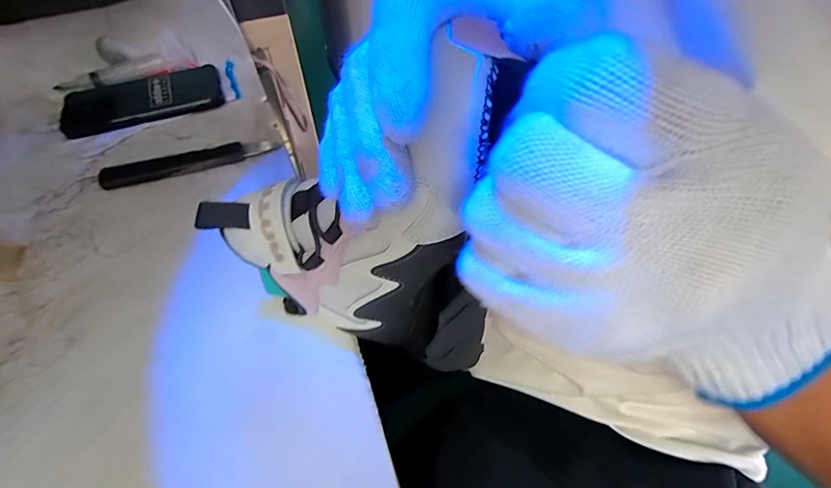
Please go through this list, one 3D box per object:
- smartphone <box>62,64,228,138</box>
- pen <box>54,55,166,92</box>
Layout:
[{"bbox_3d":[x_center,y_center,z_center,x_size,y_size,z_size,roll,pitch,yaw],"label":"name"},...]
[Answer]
[{"bbox_3d":[-0.313,-0.166,0.463,0.166,0.019,0.088,-20,54,-16],"label":"smartphone"},{"bbox_3d":[-0.358,-0.201,0.472,0.116,0.017,0.017,-23,55,-18],"label":"pen"}]

